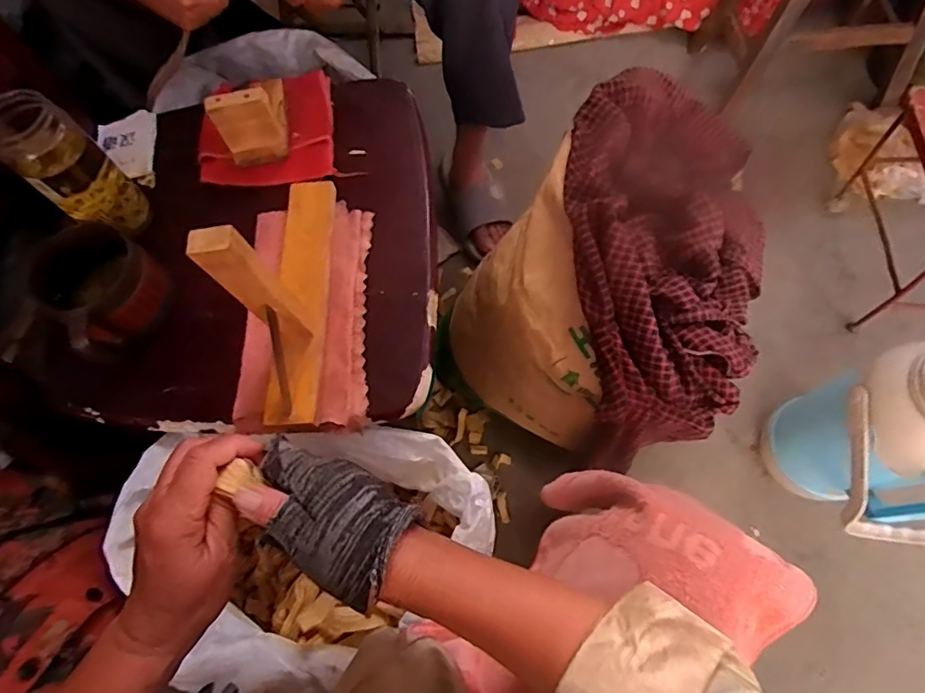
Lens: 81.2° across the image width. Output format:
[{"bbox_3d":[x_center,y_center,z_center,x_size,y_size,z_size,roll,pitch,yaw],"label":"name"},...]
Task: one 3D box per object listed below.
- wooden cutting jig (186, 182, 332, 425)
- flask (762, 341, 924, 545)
[{"bbox_3d":[-0.164,-0.081,0.471,0.056,0.173,0.262,0,67,3],"label":"wooden cutting jig"},{"bbox_3d":[0.547,0.135,0.685,0.164,0.376,0.204,3,67,4],"label":"flask"}]

